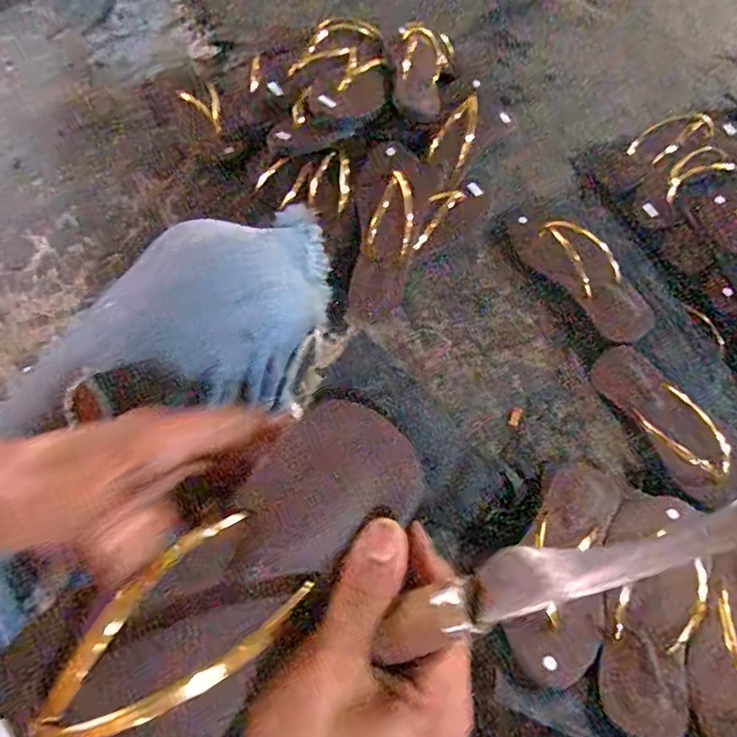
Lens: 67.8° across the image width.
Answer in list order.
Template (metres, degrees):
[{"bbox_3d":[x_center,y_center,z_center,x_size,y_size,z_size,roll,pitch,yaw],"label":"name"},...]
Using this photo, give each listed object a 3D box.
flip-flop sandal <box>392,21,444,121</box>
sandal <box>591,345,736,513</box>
[{"bbox_3d":[0.078,-0.469,0.858,0.076,0.036,0.206,5,65,0],"label":"flip-flop sandal"},{"bbox_3d":[0.381,0.066,0.681,0.106,0.022,0.239,-19,53,-11],"label":"sandal"}]

